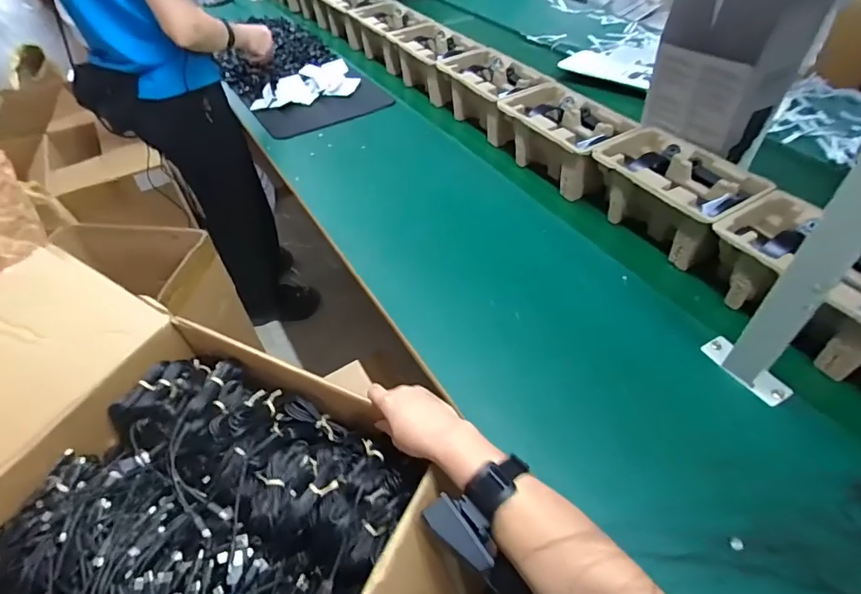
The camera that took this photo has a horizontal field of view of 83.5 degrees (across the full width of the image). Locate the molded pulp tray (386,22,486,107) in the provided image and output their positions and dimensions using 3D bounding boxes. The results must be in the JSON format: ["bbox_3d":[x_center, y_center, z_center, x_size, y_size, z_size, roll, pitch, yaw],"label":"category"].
[{"bbox_3d":[0.016,-0.571,1.171,0.156,0.095,0.252,-32,55,-22],"label":"molded pulp tray"}]

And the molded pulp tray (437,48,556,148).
[{"bbox_3d":[0.136,-0.437,1.041,0.151,0.099,0.262,-26,53,-17],"label":"molded pulp tray"}]

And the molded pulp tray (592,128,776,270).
[{"bbox_3d":[0.383,-0.173,0.781,0.159,0.101,0.248,-24,52,-16],"label":"molded pulp tray"}]

